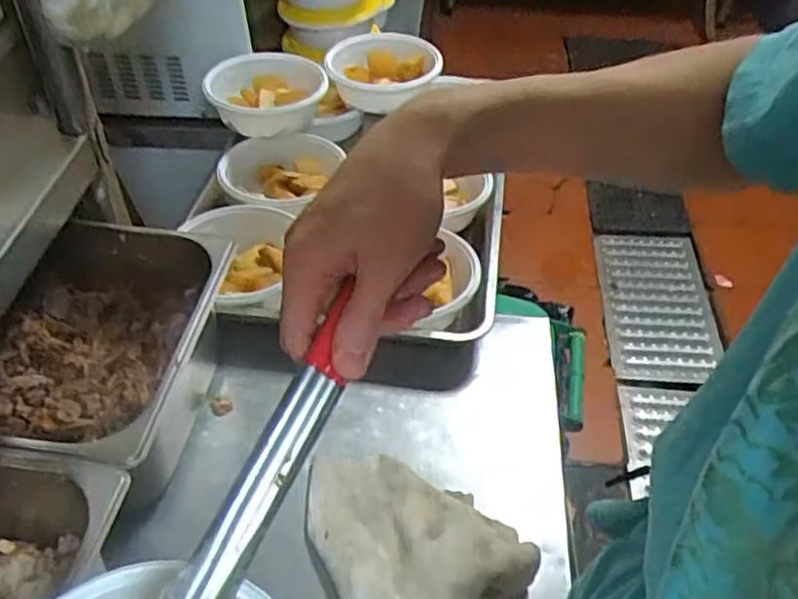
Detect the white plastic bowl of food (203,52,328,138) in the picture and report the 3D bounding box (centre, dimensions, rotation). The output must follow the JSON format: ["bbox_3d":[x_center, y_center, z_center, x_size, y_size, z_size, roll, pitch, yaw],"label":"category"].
[{"bbox_3d":[-0.192,-0.288,1.047,0.167,0.075,0.159,1,47,-1],"label":"white plastic bowl of food"}]

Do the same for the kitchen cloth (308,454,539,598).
[{"bbox_3d":[0.006,0.190,0.624,0.155,0.055,0.192,-21,51,-20],"label":"kitchen cloth"}]

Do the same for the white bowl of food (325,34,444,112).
[{"bbox_3d":[-0.024,-0.348,1.093,0.166,0.058,0.163,1,47,-1],"label":"white bowl of food"}]

